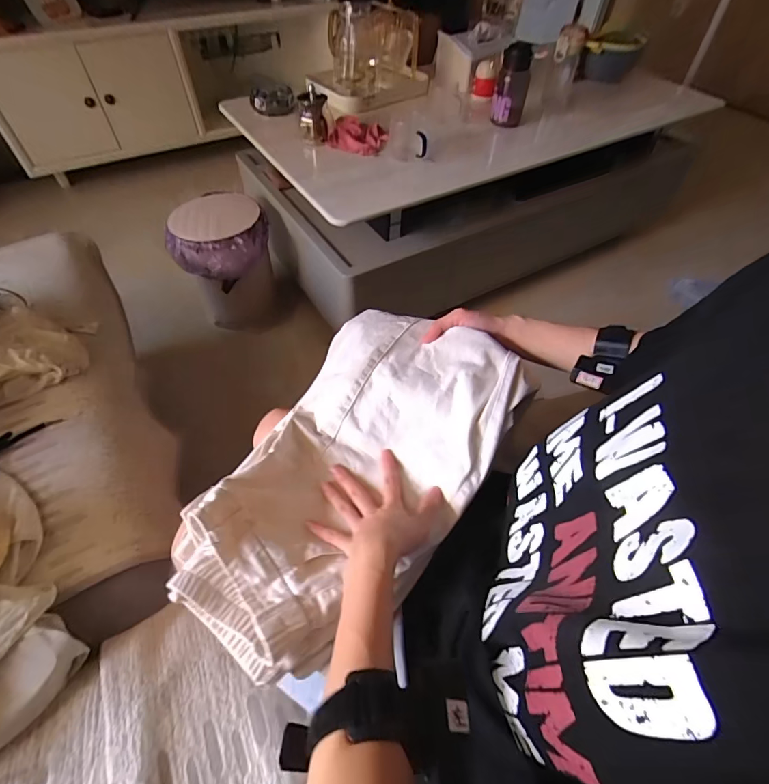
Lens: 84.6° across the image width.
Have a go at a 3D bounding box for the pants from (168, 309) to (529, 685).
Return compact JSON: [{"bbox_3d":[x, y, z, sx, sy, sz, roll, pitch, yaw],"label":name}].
[{"bbox_3d":[-0.034,0.074,0.469,0.247,0.085,0.411,28,57,19],"label":"pants"}]

